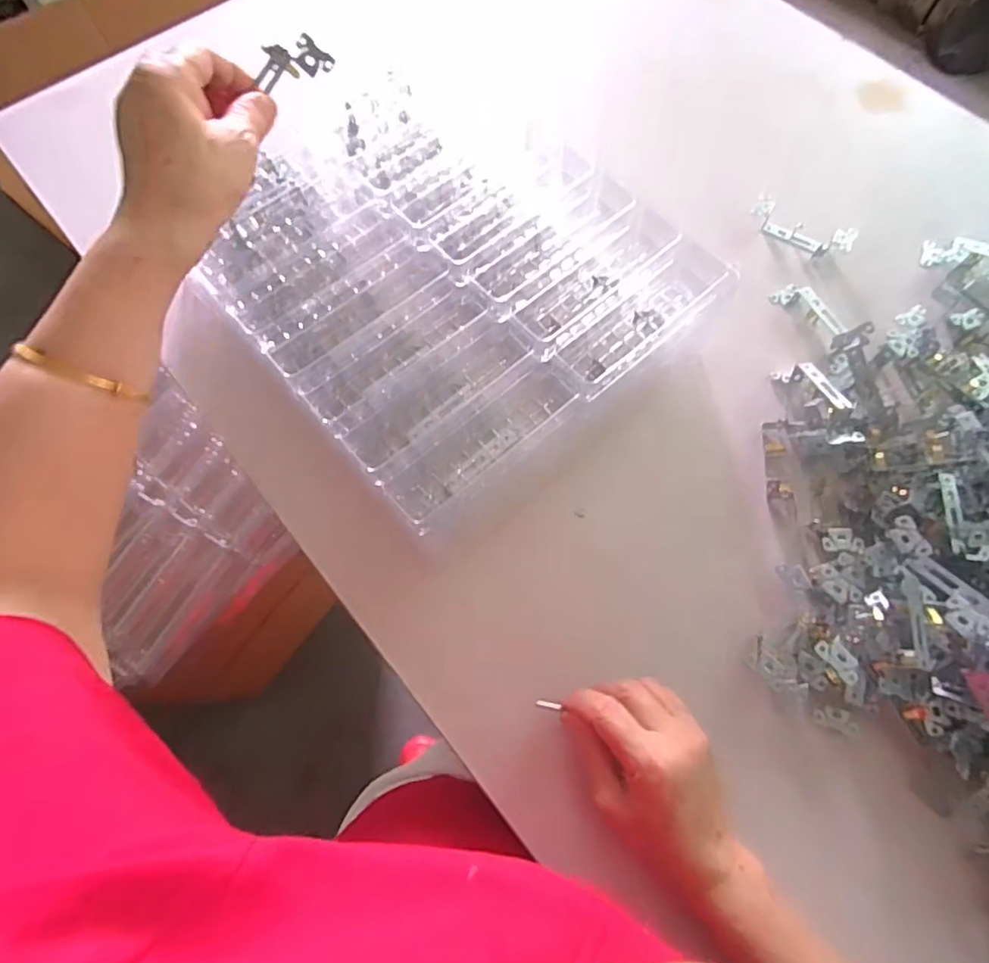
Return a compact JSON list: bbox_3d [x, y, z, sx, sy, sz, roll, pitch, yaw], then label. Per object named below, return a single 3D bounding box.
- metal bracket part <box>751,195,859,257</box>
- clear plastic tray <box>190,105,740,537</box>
[{"bbox_3d":[0.321,-0.265,0.588,0.105,0.030,0.026,28,72,10],"label":"metal bracket part"},{"bbox_3d":[-0.110,-0.137,0.481,0.165,0.035,0.352,-39,74,-13],"label":"clear plastic tray"}]

